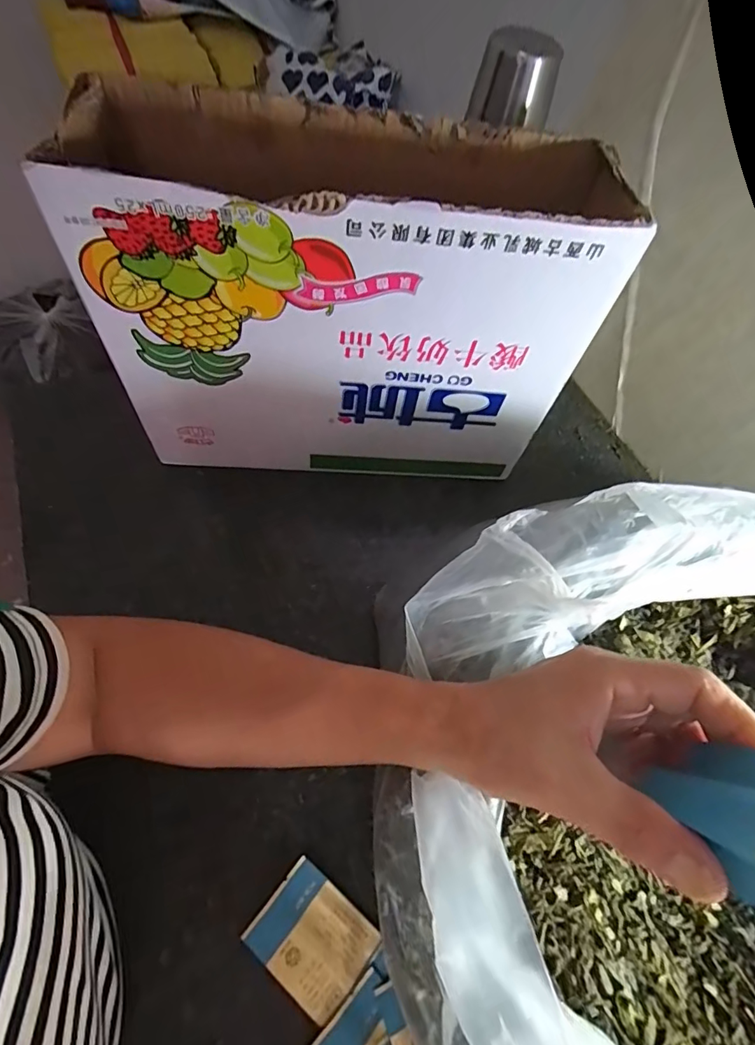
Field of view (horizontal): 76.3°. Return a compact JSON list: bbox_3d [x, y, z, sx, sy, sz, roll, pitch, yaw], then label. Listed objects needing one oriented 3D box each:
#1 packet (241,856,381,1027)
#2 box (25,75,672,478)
[{"bbox_3d":[-0.040,0.256,0.295,0.068,0.005,0.053,40,66,11],"label":"packet"},{"bbox_3d":[-0.024,-0.168,0.391,0.342,0.248,0.128,1,60,-7],"label":"box"}]

